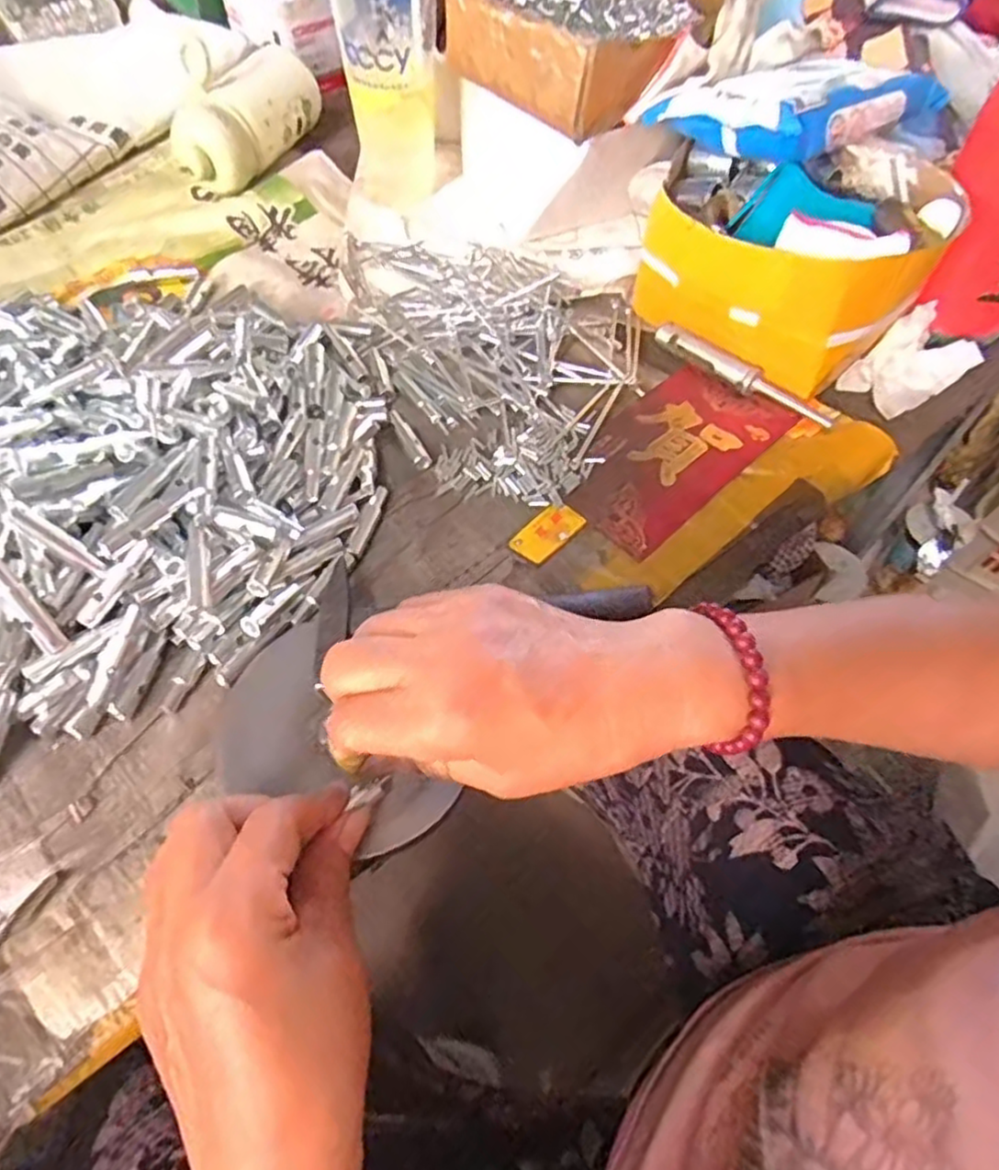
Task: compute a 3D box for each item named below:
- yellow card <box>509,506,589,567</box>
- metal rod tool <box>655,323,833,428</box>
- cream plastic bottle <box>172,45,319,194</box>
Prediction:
[{"bbox_3d":[0.029,-0.032,0.406,0.025,0.004,0.045,40,67,20],"label":"yellow card"},{"bbox_3d":[0.163,-0.144,0.461,0.136,0.009,0.015,40,67,20],"label":"metal rod tool"},{"bbox_3d":[-0.217,-0.401,0.586,0.058,0.070,0.143,23,62,12],"label":"cream plastic bottle"}]

